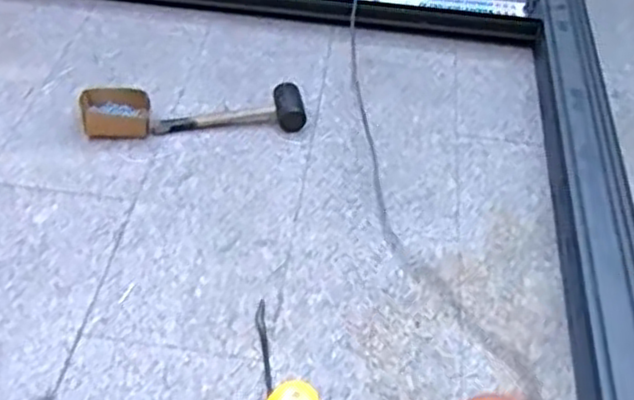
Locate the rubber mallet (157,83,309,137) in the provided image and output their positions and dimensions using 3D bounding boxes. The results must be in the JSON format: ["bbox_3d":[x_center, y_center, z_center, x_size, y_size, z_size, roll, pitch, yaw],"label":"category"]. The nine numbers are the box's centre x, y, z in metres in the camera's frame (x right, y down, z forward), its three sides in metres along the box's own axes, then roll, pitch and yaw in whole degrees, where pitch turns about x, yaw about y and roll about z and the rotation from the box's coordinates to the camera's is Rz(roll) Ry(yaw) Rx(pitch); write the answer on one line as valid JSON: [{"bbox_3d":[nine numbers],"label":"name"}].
[{"bbox_3d":[-0.180,-0.182,1.458,0.302,0.055,0.099,-4,49,-9],"label":"rubber mallet"}]

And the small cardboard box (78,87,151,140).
[{"bbox_3d":[-0.406,-0.177,1.444,0.131,0.042,0.132,-8,49,-12],"label":"small cardboard box"}]

